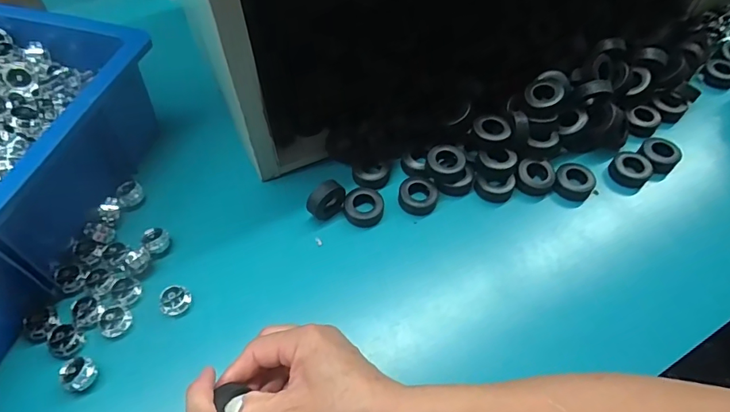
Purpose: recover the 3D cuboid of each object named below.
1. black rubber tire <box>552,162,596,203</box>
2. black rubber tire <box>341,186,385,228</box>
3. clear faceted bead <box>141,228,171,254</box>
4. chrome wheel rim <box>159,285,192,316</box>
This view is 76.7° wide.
[{"bbox_3d":[0.210,-0.025,0.462,0.037,0.016,0.034,1,57,-2],"label":"black rubber tire"},{"bbox_3d":[-0.002,0.000,0.437,0.038,0.014,0.035,1,57,-2],"label":"black rubber tire"},{"bbox_3d":[-0.186,0.031,0.413,0.021,0.015,0.019,-37,66,-23],"label":"clear faceted bead"},{"bbox_3d":[-0.157,0.078,0.382,0.024,0.015,0.020,-29,63,-19],"label":"chrome wheel rim"}]

